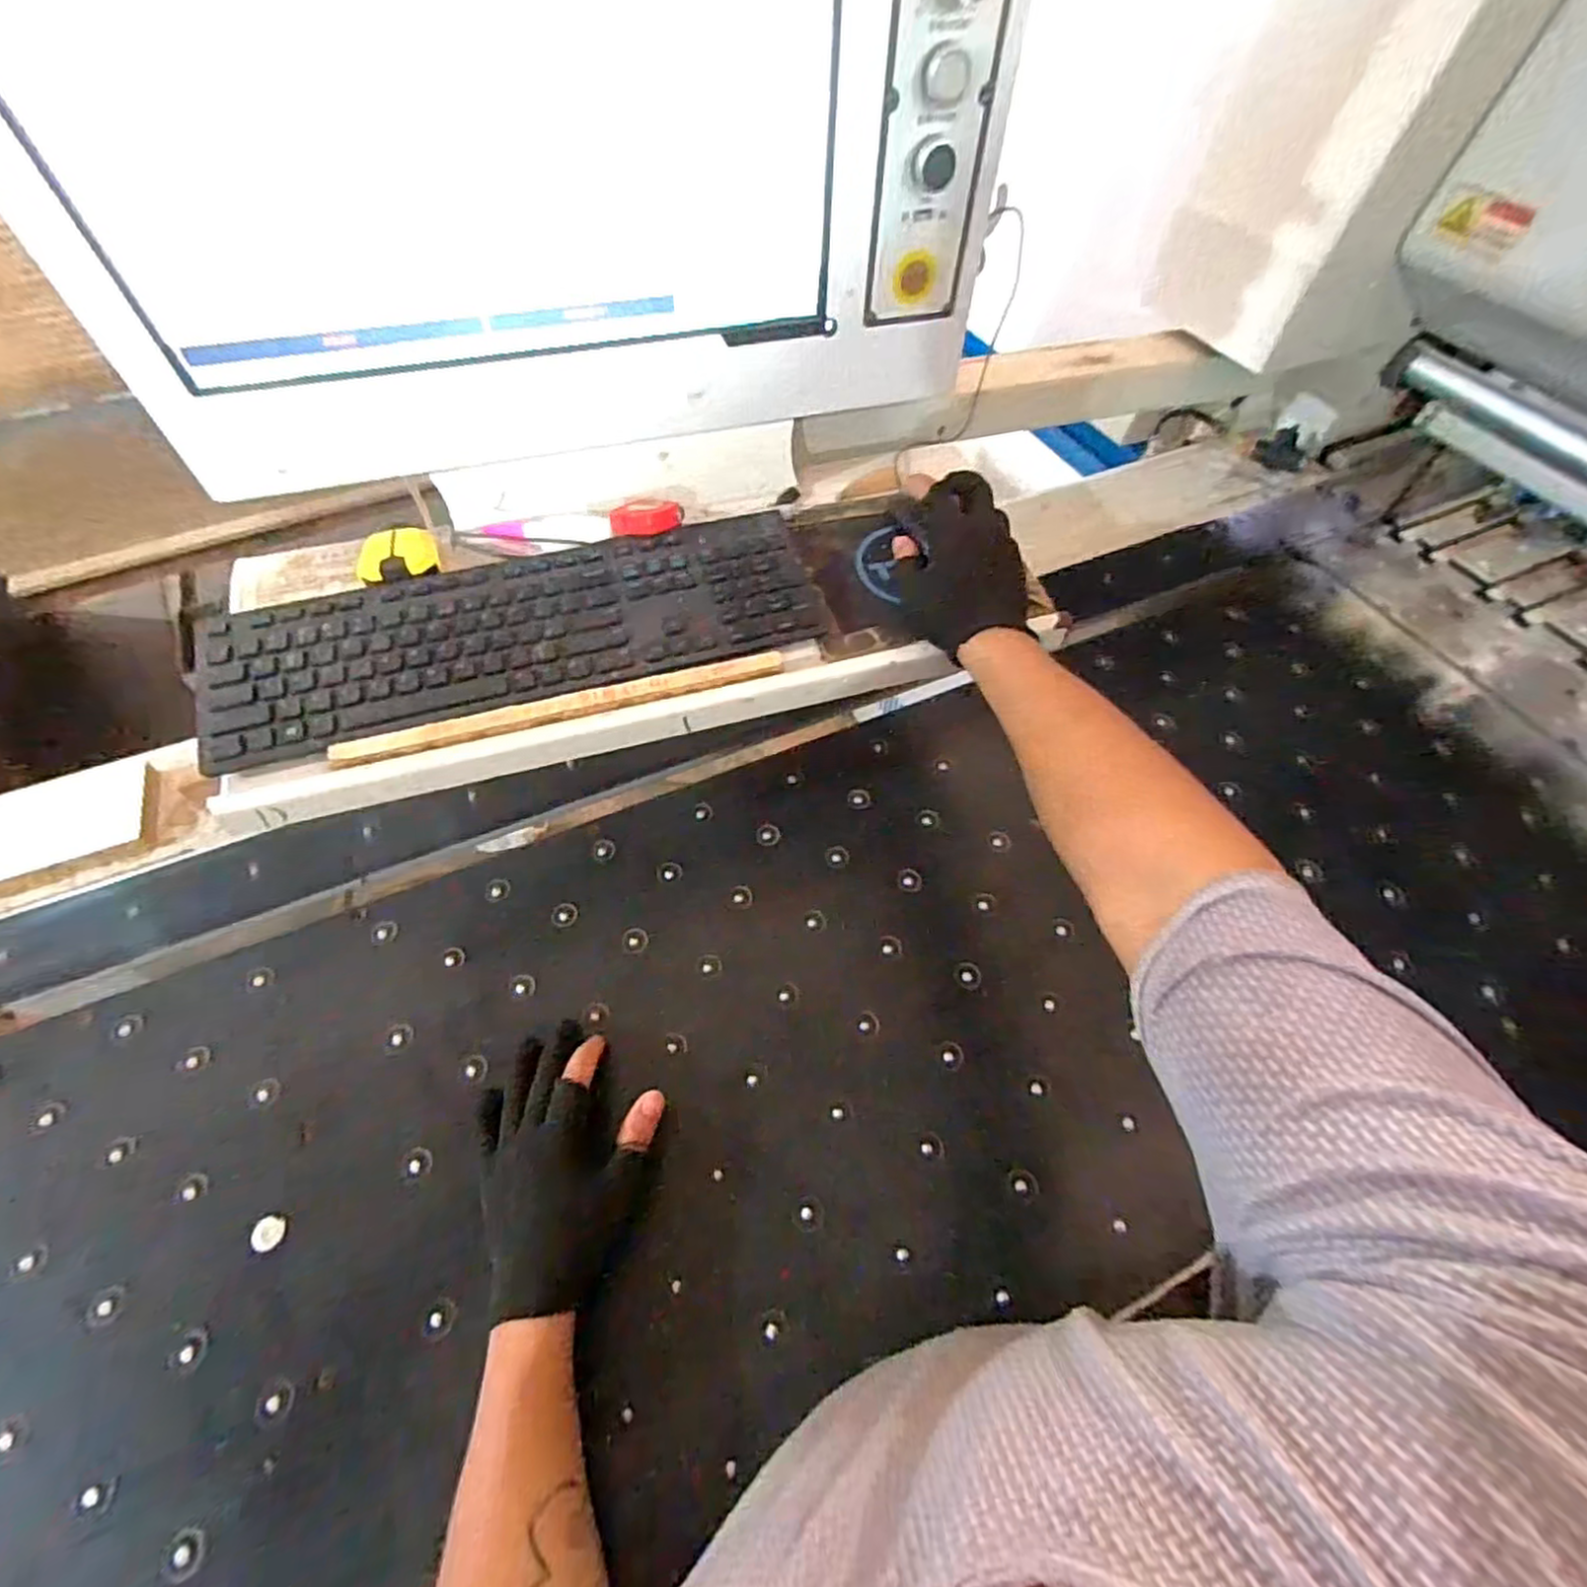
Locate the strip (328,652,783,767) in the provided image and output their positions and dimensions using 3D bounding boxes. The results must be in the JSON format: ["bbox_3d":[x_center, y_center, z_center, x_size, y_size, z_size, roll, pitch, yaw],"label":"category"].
[{"bbox_3d":[-0.159,-0.064,0.489,0.311,0.011,0.016,-14,58,-11],"label":"strip"}]

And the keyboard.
[{"bbox_3d":[-0.192,-0.126,0.505,0.430,0.019,0.126,-17,58,-12],"label":"keyboard"}]

